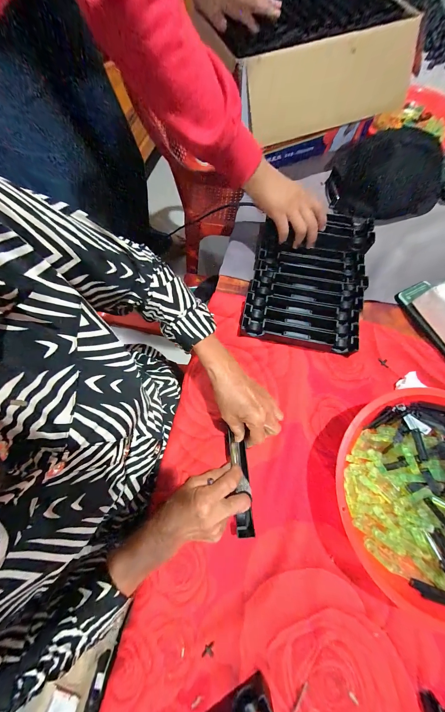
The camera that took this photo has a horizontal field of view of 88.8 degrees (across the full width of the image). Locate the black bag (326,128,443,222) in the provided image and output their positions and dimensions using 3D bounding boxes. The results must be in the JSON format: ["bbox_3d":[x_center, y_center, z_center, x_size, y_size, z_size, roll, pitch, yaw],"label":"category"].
[{"bbox_3d":[0.338,-0.375,0.465,0.205,0.097,0.118,7,72,2],"label":"black bag"}]

